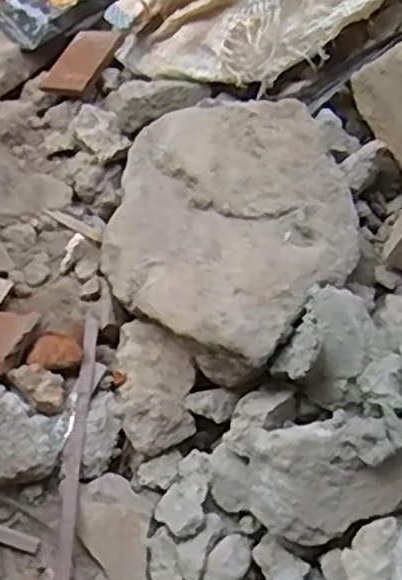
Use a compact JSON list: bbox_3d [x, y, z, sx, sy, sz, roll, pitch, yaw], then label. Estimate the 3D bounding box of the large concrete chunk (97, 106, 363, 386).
[{"bbox_3d":[0.010,-0.051,0.508,0.195,0.075,0.167,39,64,19],"label":"large concrete chunk"}]

